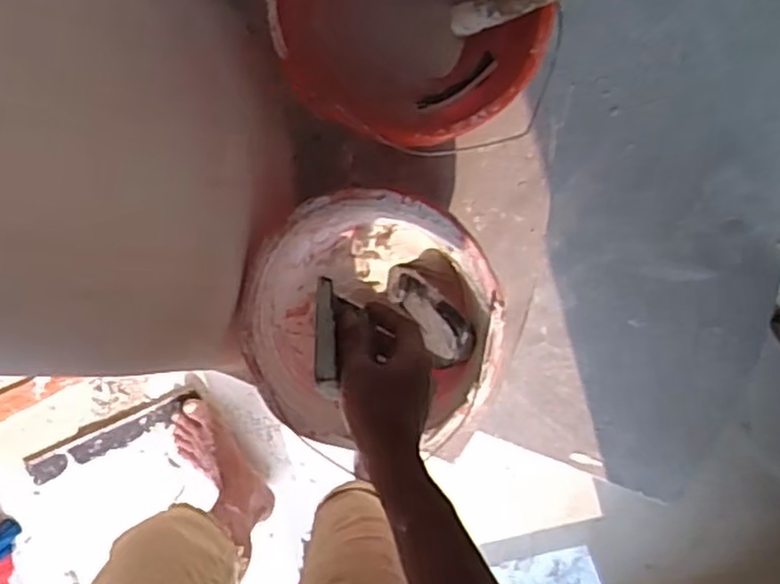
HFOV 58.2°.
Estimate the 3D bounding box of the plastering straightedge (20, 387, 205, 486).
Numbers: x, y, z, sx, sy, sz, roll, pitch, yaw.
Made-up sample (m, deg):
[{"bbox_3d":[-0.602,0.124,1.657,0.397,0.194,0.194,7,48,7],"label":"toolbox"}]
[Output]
[{"bbox_3d":[-0.501,0.254,1.253,0.343,0.020,0.057,-26,95,8],"label":"plastering straightedge"}]

